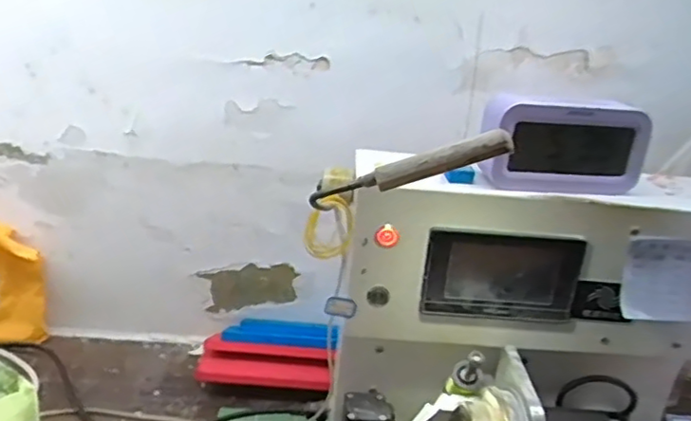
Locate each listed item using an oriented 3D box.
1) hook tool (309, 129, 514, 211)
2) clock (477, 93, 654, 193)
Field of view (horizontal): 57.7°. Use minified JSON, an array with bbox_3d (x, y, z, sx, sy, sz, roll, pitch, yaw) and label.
[{"bbox_3d":[0.042,-0.026,0.431,0.143,0.017,0.024,-16,17,14],"label":"hook tool"},{"bbox_3d":[0.193,-0.059,0.547,0.149,0.078,0.037,2,22,-10],"label":"clock"}]

